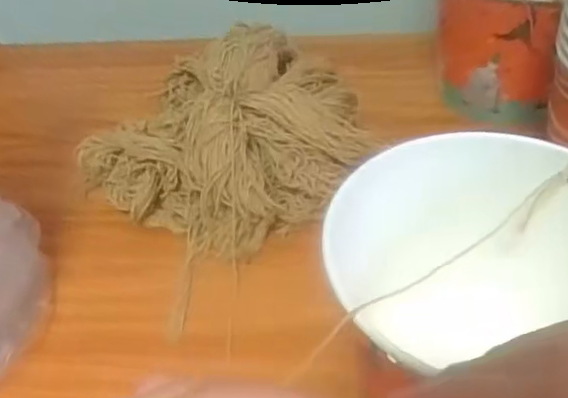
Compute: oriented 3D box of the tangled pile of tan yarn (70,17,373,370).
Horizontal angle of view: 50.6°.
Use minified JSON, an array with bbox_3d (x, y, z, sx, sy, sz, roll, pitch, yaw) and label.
[{"bbox_3d":[-0.032,-0.042,0.487,0.226,0.093,0.170,-25,46,-21],"label":"tangled pile of tan yarn"}]

